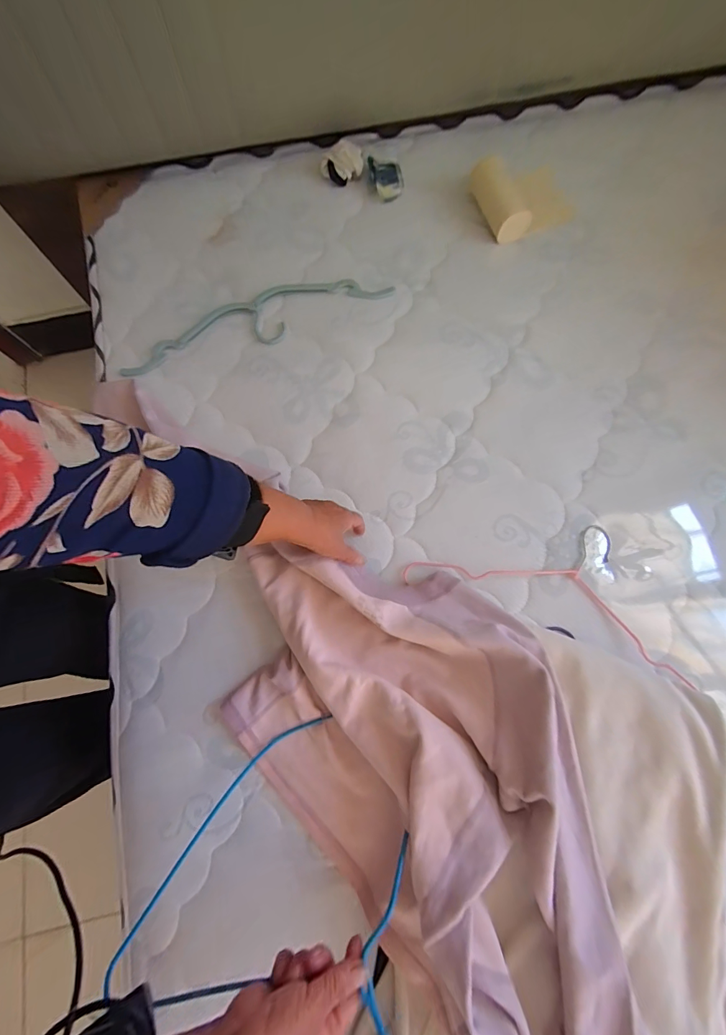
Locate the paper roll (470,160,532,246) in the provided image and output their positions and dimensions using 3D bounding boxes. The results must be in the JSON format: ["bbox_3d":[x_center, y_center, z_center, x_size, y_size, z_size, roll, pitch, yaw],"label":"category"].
[{"bbox_3d":[0.223,-0.527,0.632,0.054,0.048,0.138,-24,78,-6],"label":"paper roll"}]

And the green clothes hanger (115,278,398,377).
[{"bbox_3d":[-0.163,-0.313,0.600,0.427,0.009,0.091,-20,78,-5],"label":"green clothes hanger"}]

